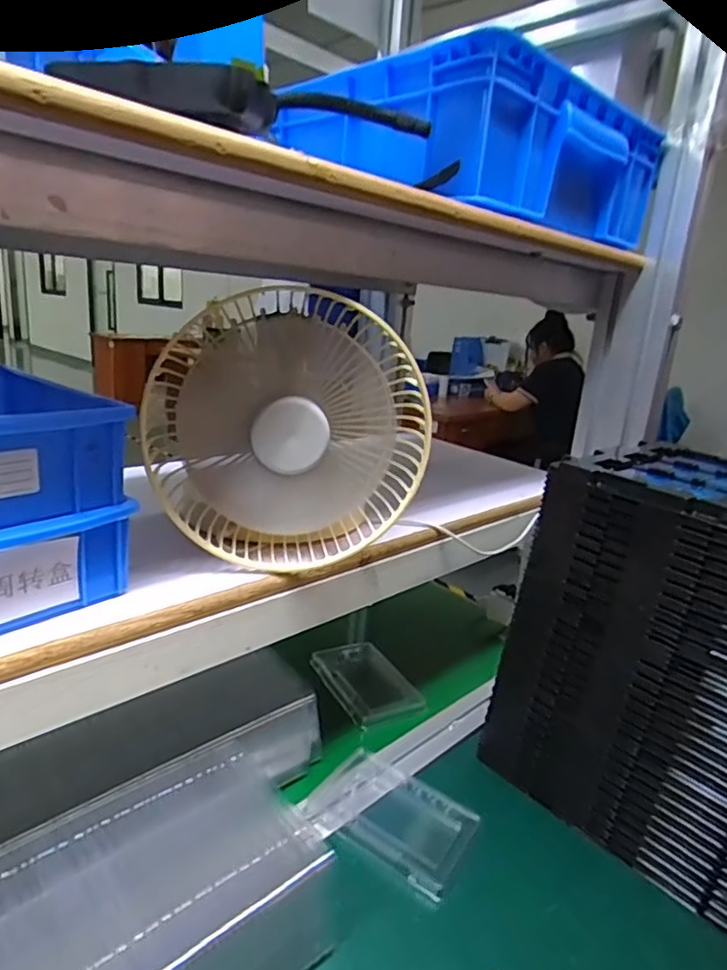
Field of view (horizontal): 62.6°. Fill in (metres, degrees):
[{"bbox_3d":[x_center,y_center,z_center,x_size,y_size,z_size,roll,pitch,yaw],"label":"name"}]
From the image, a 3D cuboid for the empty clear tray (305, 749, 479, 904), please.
[{"bbox_3d":[0.024,0.288,0.522,0.136,0.014,0.090,15,19,31],"label":"empty clear tray"}]

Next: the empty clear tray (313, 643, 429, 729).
[{"bbox_3d":[0.002,0.228,0.700,0.088,0.014,0.137,-4,18,-28],"label":"empty clear tray"}]

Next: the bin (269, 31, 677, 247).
[{"bbox_3d":[0.102,-0.305,0.592,0.268,0.102,0.295,18,21,39],"label":"bin"}]

